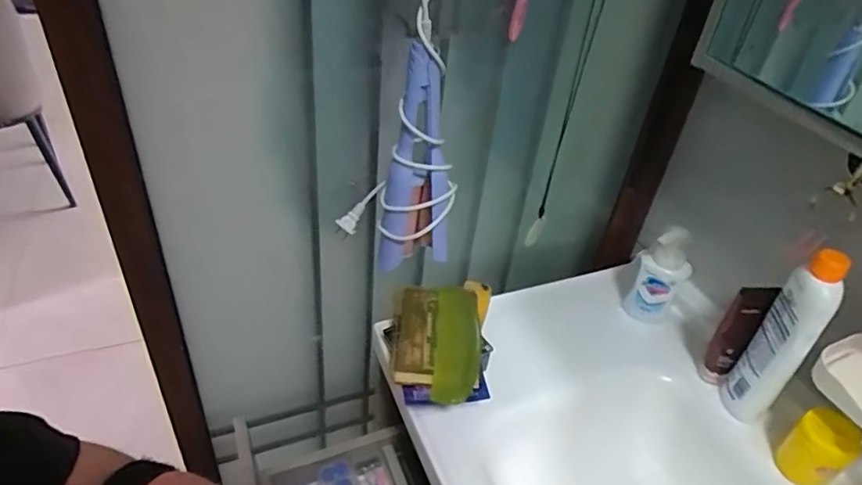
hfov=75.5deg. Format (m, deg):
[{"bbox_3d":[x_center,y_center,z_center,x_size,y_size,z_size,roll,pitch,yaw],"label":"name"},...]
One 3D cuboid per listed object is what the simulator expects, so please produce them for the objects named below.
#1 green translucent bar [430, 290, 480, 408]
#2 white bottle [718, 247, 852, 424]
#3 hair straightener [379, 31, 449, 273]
[{"bbox_3d":[0.033,0.126,0.710,0.059,0.016,0.179,6,38,-1],"label":"green translucent bar"},{"bbox_3d":[0.416,0.115,0.661,0.057,0.248,0.047,33,45,30],"label":"white bottle"},{"bbox_3d":[-0.013,-0.085,0.653,0.088,0.263,0.062,3,38,-5],"label":"hair straightener"}]

